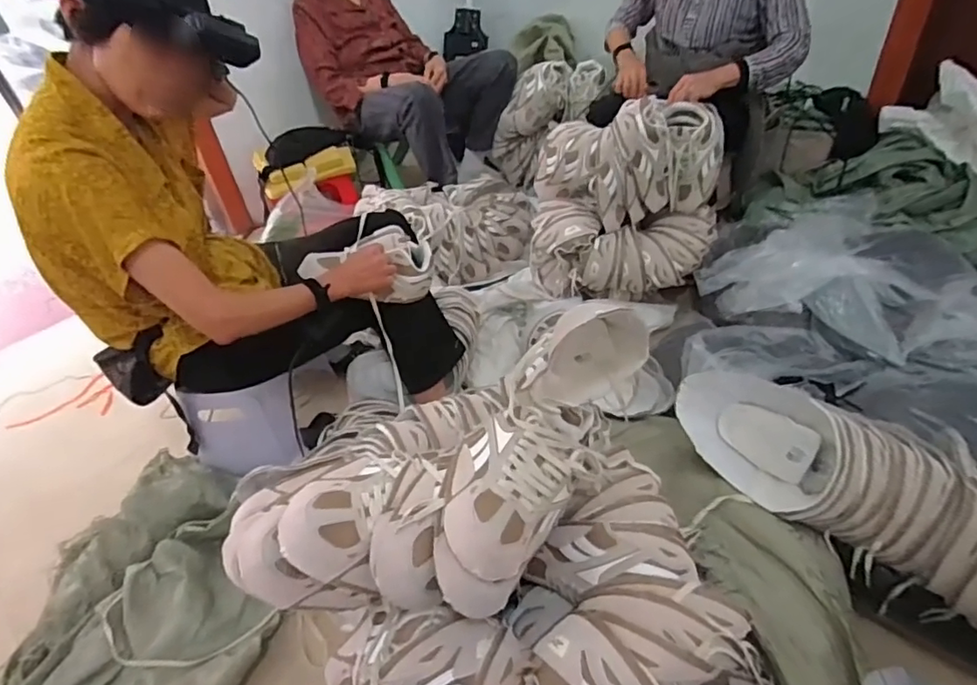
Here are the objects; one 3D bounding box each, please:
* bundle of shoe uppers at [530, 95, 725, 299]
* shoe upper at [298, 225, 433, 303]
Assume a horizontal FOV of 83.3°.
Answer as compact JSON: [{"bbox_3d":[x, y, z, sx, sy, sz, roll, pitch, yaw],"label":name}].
[{"bbox_3d":[0.326,-0.335,1.336,0.437,0.400,0.284,8,42,17],"label":"bundle of shoe uppers"},{"bbox_3d":[-0.223,-0.133,1.045,0.239,0.108,0.120,-18,41,-12],"label":"shoe upper"}]

